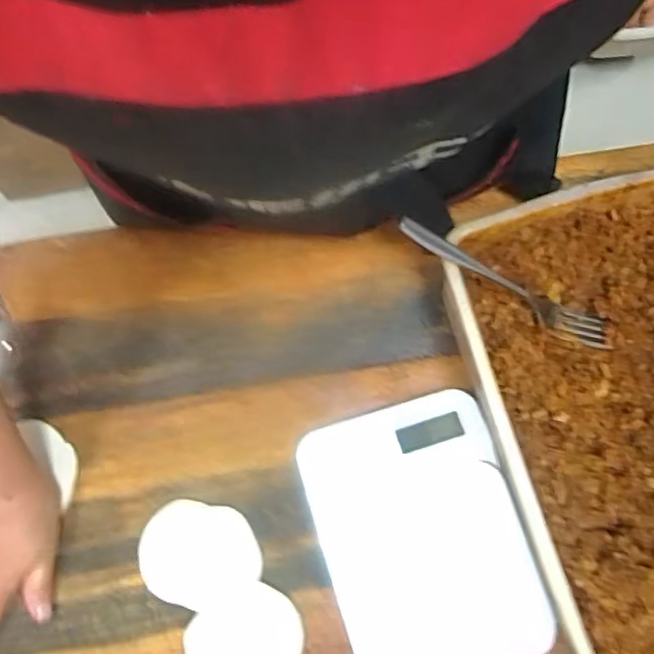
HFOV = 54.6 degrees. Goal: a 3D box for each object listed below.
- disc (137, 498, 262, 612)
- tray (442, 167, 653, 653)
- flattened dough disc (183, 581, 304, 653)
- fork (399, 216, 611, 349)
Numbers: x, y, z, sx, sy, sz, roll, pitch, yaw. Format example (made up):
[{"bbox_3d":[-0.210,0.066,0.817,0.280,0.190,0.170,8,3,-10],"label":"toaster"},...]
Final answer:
[{"bbox_3d":[-0.098,0.176,0.488,0.091,0.004,0.075,8,79,1],"label":"disc"},{"bbox_3d":[0.225,0.065,0.461,0.216,0.085,0.322,-18,80,-3],"label":"tray"},{"bbox_3d":[-0.063,0.238,0.475,0.085,0.006,0.080,0,79,0],"label":"flattened dough disc"},{"bbox_3d":[0.128,-0.029,0.450,0.191,0.020,0.026,25,79,-23],"label":"fork"}]

